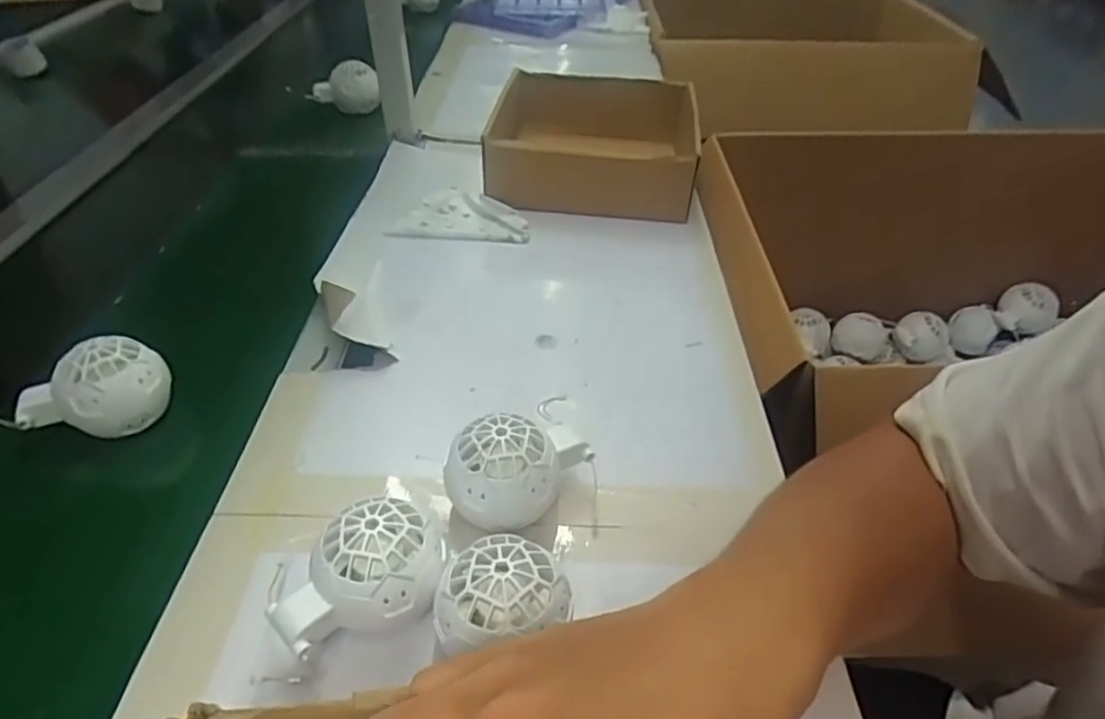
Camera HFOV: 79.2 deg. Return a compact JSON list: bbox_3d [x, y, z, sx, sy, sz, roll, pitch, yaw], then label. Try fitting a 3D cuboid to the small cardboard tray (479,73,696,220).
[{"bbox_3d":[0.035,-0.227,0.696,0.219,0.072,0.203,4,41,7],"label":"small cardboard tray"}]

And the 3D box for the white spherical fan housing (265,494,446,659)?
[{"bbox_3d":[-0.090,0.106,0.318,0.081,0.056,0.052,-26,47,-25],"label":"white spherical fan housing"}]

